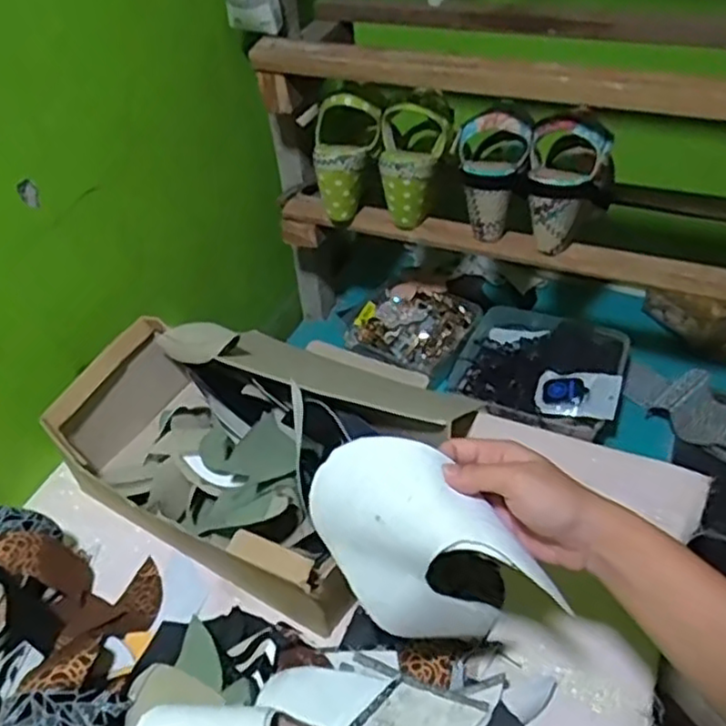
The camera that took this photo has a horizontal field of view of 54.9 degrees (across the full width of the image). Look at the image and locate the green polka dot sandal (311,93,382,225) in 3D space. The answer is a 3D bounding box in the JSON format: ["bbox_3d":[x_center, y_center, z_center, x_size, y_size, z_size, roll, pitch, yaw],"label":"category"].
[{"bbox_3d":[-0.030,-0.239,0.821,0.081,0.144,0.067,17,24,21],"label":"green polka dot sandal"}]

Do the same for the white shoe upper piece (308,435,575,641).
[{"bbox_3d":[0.042,0.124,0.454,0.151,0.115,0.074,32,54,32],"label":"white shoe upper piece"}]

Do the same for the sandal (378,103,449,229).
[{"bbox_3d":[0.060,-0.229,0.803,0.079,0.129,0.078,0,43,5],"label":"sandal"}]

